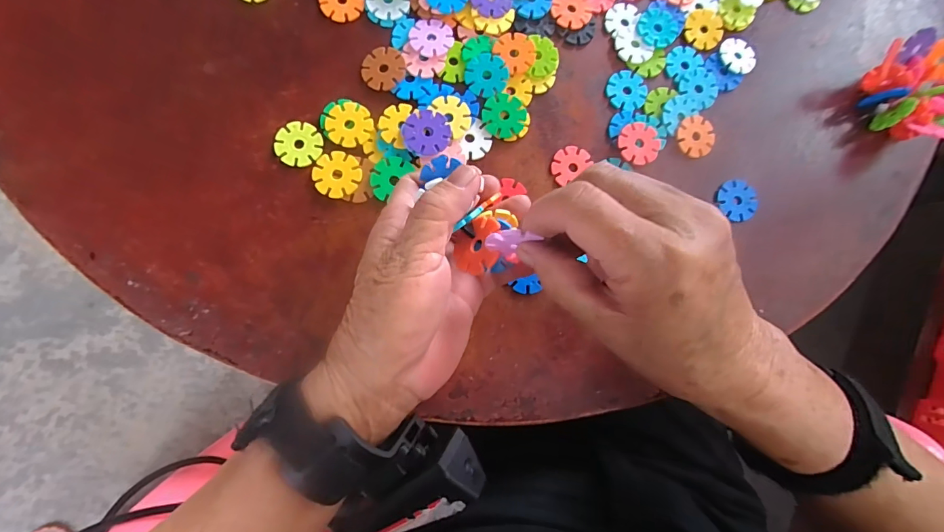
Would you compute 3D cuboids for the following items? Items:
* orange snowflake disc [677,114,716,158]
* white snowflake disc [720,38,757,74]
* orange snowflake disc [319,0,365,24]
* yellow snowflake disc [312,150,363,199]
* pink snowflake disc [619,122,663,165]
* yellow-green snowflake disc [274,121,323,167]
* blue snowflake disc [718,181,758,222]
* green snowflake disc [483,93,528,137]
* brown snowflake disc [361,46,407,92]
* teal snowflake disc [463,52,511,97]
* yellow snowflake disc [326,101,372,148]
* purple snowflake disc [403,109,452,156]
[{"bbox_3d":[0.171,-0.098,0.317,0.030,0.004,0.031,1,84,-6],"label":"orange snowflake disc"},{"bbox_3d":[0.213,-0.168,0.333,0.031,0.004,0.030,1,84,-6],"label":"white snowflake disc"},{"bbox_3d":[-0.093,-0.190,0.303,0.031,0.004,0.026,-17,86,-8],"label":"orange snowflake disc"},{"bbox_3d":[-0.092,-0.063,0.286,0.031,0.004,0.032,1,84,-6],"label":"yellow snowflake disc"},{"bbox_3d":[0.124,-0.091,0.311,0.031,0.004,0.031,0,87,-5],"label":"pink snowflake disc"},{"bbox_3d":[-0.119,-0.083,0.286,0.030,0.004,0.030,1,84,-6],"label":"yellow-green snowflake disc"},{"bbox_3d":[0.203,-0.050,0.319,0.028,0.005,0.031,3,84,-6],"label":"blue snowflake disc"},{"bbox_3d":[0.024,-0.110,0.305,0.031,0.004,0.031,1,84,-6],"label":"green snowflake disc"},{"bbox_3d":[-0.063,-0.141,0.299,0.031,0.005,0.032,1,84,-6],"label":"brown snowflake disc"},{"bbox_3d":[0.011,-0.140,0.304,0.030,0.004,0.031,1,84,-6],"label":"teal snowflake disc"},{"bbox_3d":[-0.085,-0.099,0.291,0.030,0.004,0.031,1,84,-6],"label":"yellow snowflake disc"},{"bbox_3d":[-0.030,-0.092,0.290,0.032,0.004,0.033,1,79,-7],"label":"purple snowflake disc"}]

